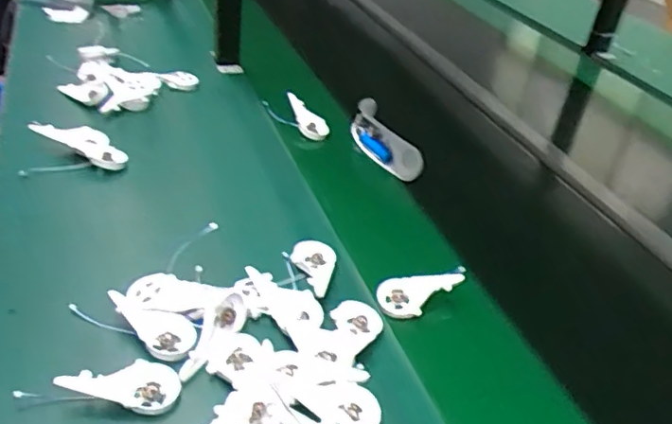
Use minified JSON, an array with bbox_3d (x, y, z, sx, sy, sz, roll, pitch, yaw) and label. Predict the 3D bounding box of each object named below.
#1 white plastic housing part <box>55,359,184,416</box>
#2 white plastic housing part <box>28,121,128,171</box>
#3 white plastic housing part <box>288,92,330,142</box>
[{"bbox_3d":[-0.184,0.144,0.512,0.092,0.022,0.045,8,36,0],"label":"white plastic housing part"},{"bbox_3d":[-0.362,-0.103,0.847,0.163,0.017,0.052,25,39,22],"label":"white plastic housing part"},{"bbox_3d":[-0.052,-0.156,0.966,0.040,0.021,0.102,-21,66,-34],"label":"white plastic housing part"}]

